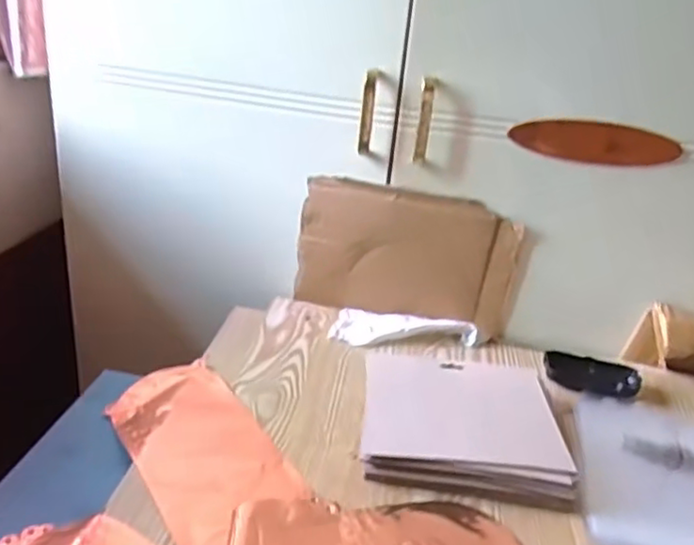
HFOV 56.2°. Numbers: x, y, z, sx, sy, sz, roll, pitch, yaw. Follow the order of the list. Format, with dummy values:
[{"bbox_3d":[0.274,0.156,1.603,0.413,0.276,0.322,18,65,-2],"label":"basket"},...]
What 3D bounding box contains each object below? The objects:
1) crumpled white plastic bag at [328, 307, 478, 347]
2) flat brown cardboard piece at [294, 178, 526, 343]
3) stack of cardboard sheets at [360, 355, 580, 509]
[{"bbox_3d":[0.070,0.074,0.818,0.175,0.025,0.074,12,26,12],"label":"crumpled white plastic bag"},{"bbox_3d":[0.076,-0.019,0.829,0.276,0.169,0.035,10,25,7],"label":"flat brown cardboard piece"},{"bbox_3d":[0.115,0.154,0.658,0.195,0.034,0.167,7,25,2],"label":"stack of cardboard sheets"}]

